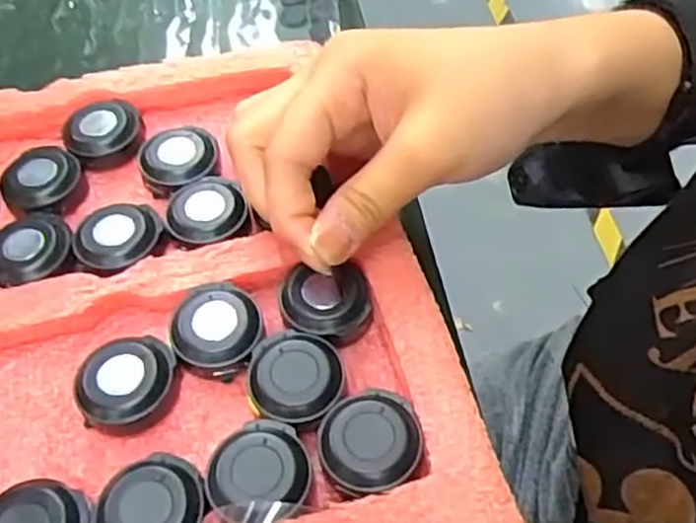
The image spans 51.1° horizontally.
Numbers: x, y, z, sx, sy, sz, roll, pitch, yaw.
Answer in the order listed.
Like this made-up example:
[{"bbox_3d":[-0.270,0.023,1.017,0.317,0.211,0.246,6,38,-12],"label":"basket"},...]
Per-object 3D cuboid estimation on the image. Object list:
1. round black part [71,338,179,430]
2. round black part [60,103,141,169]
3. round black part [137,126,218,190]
[{"bbox_3d":[-0.067,0.038,0.222,0.030,0.012,0.026,-31,60,-20],"label":"round black part"},{"bbox_3d":[-0.097,-0.050,0.290,0.028,0.014,0.028,0,55,0],"label":"round black part"},{"bbox_3d":[-0.064,-0.038,0.277,0.029,0.010,0.027,0,55,0],"label":"round black part"}]

